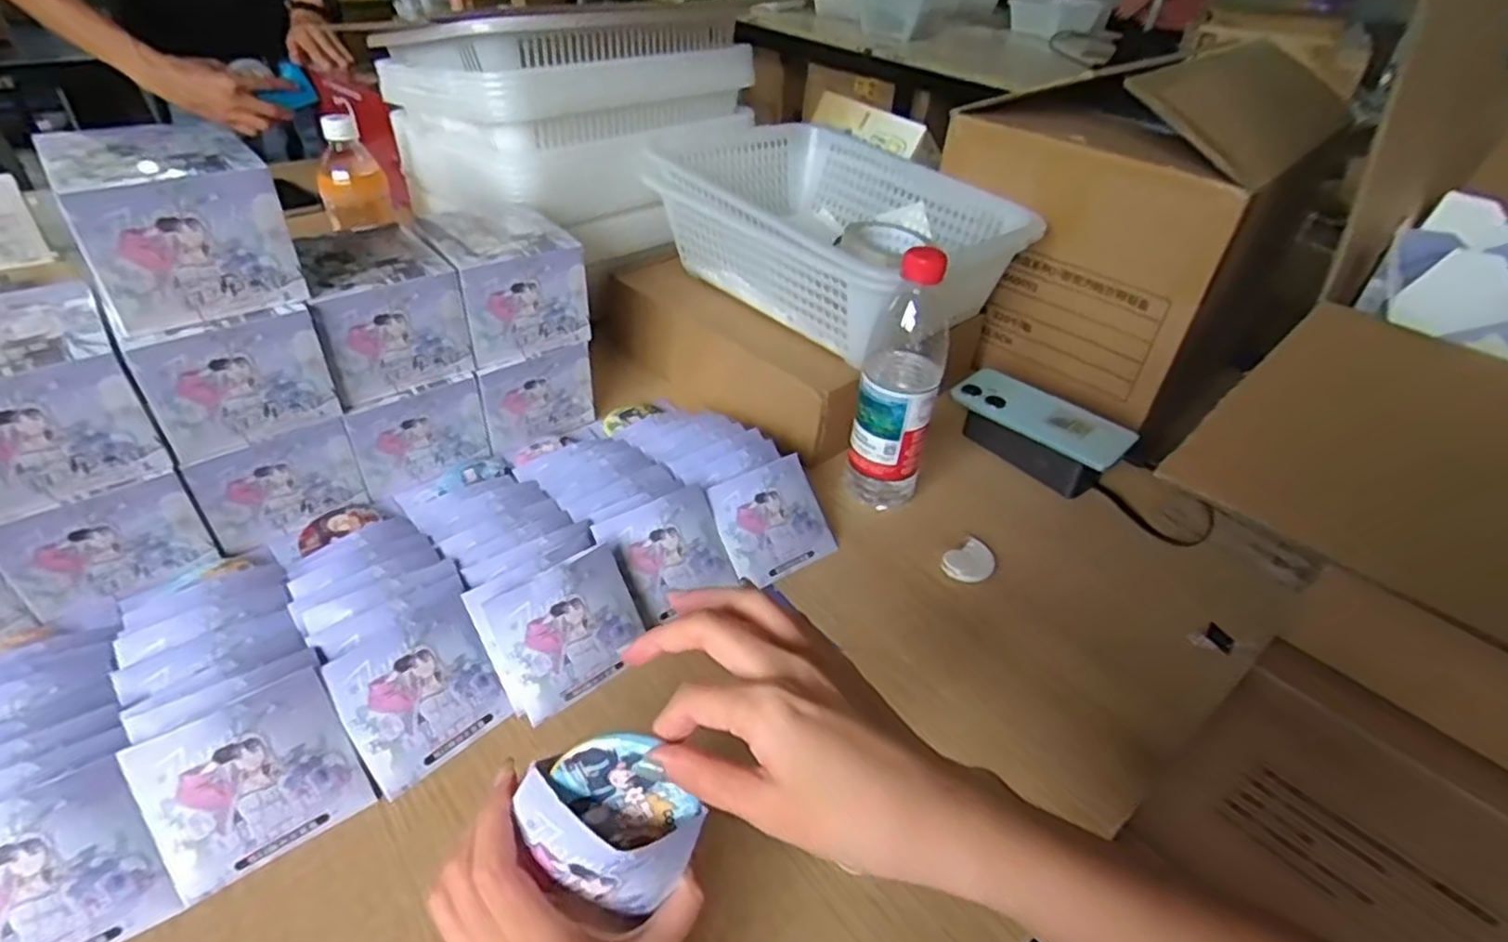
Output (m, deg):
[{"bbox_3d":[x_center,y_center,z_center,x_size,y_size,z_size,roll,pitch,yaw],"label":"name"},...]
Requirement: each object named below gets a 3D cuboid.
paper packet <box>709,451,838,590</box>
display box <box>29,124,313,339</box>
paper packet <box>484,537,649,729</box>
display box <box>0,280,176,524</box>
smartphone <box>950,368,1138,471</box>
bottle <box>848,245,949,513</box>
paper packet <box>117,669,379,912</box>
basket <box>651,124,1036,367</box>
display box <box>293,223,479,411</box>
[{"bbox_3d":[0.016,0.040,0.600,0.092,0.087,0.007,-24,2,-24],"label":"paper packet"},{"bbox_3d":[-0.376,-0.163,0.487,0.106,0.093,0.100,-25,47,-32],"label":"display box"},{"bbox_3d":[-0.119,0.105,0.491,0.091,0.085,0.009,-26,11,-30],"label":"paper packet"},{"bbox_3d":[-0.469,-0.048,0.482,0.106,0.097,0.112,-26,48,-33],"label":"display box"},{"bbox_3d":[0.272,-0.055,0.707,0.164,0.014,0.066,34,62,30],"label":"smartphone"},{"bbox_3d":[0.121,-0.072,0.614,0.062,0.226,0.060,11,39,7],"label":"bottle"},{"bbox_3d":[-0.271,0.168,0.403,0.093,0.086,0.011,-24,7,-33],"label":"paper packet"},{"bbox_3d":[0.072,-0.253,0.789,0.257,0.110,0.382,-27,48,-34],"label":"basket"},{"bbox_3d":[-0.300,-0.132,0.605,0.104,0.095,0.112,-19,45,-28],"label":"display box"}]

